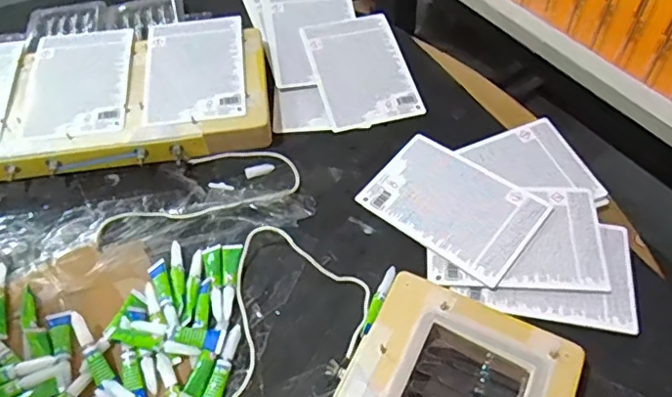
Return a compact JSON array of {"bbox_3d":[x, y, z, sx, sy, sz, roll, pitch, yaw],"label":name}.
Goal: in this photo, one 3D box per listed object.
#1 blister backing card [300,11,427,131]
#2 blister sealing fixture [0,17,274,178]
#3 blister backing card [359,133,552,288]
[{"bbox_3d":[0.029,-0.164,0.694,0.114,0.007,0.174,-13,62,-9],"label":"blister backing card"},{"bbox_3d":[-0.293,-0.118,0.659,0.418,0.045,0.197,-8,56,-3],"label":"blister sealing fixture"},{"bbox_3d":[0.121,0.005,0.579,0.167,0.006,0.114,34,66,26],"label":"blister backing card"}]

